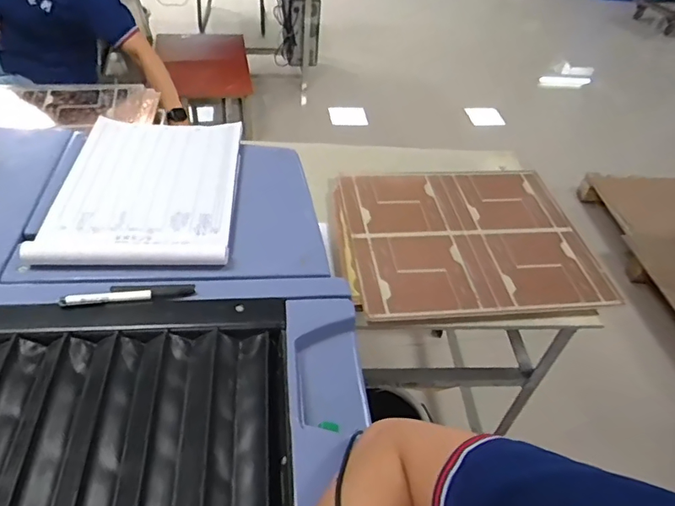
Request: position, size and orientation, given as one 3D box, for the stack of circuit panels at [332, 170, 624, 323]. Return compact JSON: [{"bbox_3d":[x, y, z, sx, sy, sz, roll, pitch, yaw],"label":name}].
[{"bbox_3d":[0.241,-0.035,0.960,0.471,0.030,0.382,-2,45,-10],"label":"stack of circuit panels"}]

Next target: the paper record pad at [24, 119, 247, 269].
[{"bbox_3d":[-0.244,-0.092,0.656,0.215,0.023,0.287,1,45,-7],"label":"paper record pad"}]

